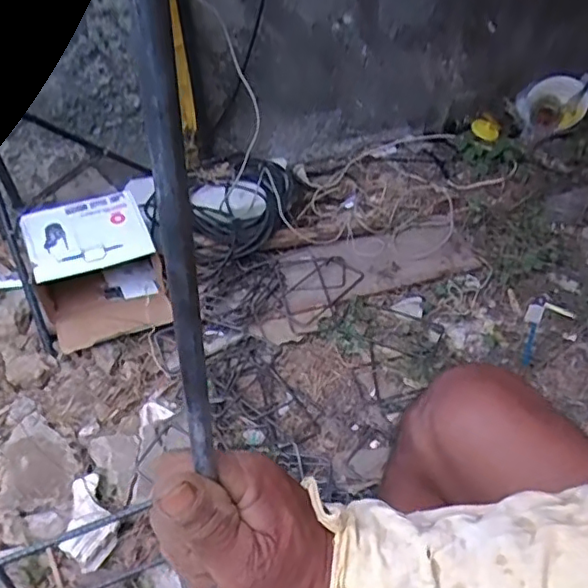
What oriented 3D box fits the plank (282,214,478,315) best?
[{"bbox_3d":[0.171,-0.072,1.253,0.399,0.030,0.185,-12,47,-7],"label":"plank"}]

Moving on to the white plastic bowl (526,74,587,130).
[{"bbox_3d":[0.689,-0.499,1.556,0.145,0.136,0.037,16,0,0],"label":"white plastic bowl"}]

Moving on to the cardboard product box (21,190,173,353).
[{"bbox_3d":[-0.377,-0.045,1.141,0.222,0.160,0.268,-19,43,-17],"label":"cardboard product box"}]

